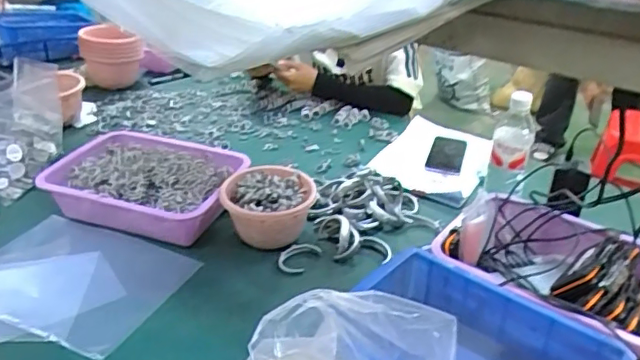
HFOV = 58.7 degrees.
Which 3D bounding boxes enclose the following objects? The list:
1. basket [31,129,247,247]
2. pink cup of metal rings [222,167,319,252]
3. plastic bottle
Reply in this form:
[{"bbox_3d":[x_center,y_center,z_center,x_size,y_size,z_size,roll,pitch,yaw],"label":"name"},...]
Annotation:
[{"bbox_3d":[-0.295,0.006,0.985,0.313,0.087,0.225,12,31,15],"label":"basket"},{"bbox_3d":[-0.083,0.046,0.916,0.142,0.087,0.132,2,30,-1],"label":"pink cup of metal rings"},{"bbox_3d":[0.310,-0.058,0.921,0.061,0.168,0.067,14,11,18],"label":"plastic bottle"}]

